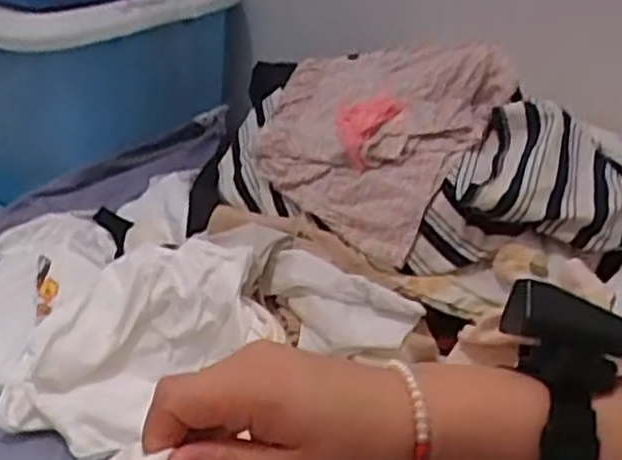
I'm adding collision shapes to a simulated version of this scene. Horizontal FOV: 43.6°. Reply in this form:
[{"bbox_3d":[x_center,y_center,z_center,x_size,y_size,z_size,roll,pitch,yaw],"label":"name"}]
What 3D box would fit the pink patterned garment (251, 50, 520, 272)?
[{"bbox_3d":[0.061,-0.126,0.927,0.282,0.056,0.257,23,77,35],"label":"pink patterned garment"}]

